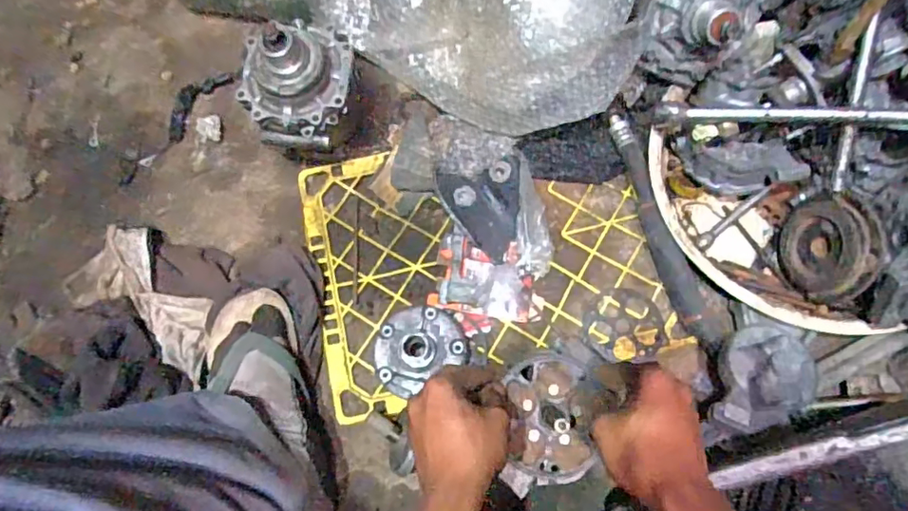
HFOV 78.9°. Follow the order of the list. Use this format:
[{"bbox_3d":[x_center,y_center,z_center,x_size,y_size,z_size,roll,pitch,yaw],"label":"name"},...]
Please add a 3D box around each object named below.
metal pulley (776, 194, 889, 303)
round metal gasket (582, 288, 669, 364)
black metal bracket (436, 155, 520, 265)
[{"bbox_3d":[0.401,-0.009,0.584,0.032,0.107,0.111,1,69,-17],"label":"metal pulley"},{"bbox_3d":[0.197,0.079,0.637,0.090,0.005,0.083,-1,74,2],"label":"round metal gasket"},{"bbox_3d":[0.043,-0.054,0.674,0.100,0.029,0.118,-16,74,-2],"label":"black metal bracket"}]

